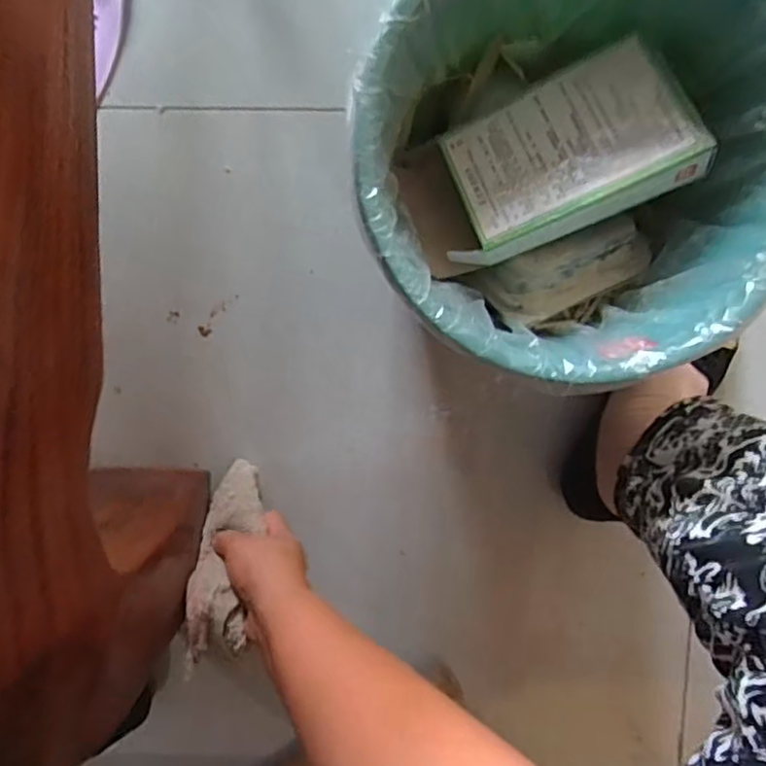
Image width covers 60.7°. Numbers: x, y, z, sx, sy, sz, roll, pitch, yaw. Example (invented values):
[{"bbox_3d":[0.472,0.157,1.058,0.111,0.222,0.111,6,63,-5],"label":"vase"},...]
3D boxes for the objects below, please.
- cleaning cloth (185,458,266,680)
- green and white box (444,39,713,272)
[{"bbox_3d":[-0.122,0.133,0.521,0.054,0.161,0.052,5,141,-1],"label":"cleaning cloth"},{"bbox_3d":[0.109,-0.139,0.400,0.141,0.030,0.090,-22,70,13],"label":"green and white box"}]

